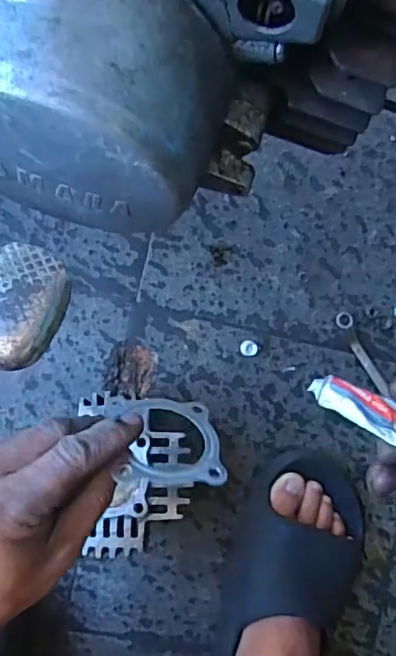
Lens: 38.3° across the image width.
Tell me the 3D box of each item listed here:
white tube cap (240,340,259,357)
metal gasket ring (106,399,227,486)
[{"bbox_3d":[0.048,0.019,0.528,0.017,0.010,0.015,10,89,-8],"label":"white tube cap"},{"bbox_3d":[-0.019,0.066,0.331,0.061,0.008,0.062,-6,48,-7],"label":"metal gasket ring"}]

